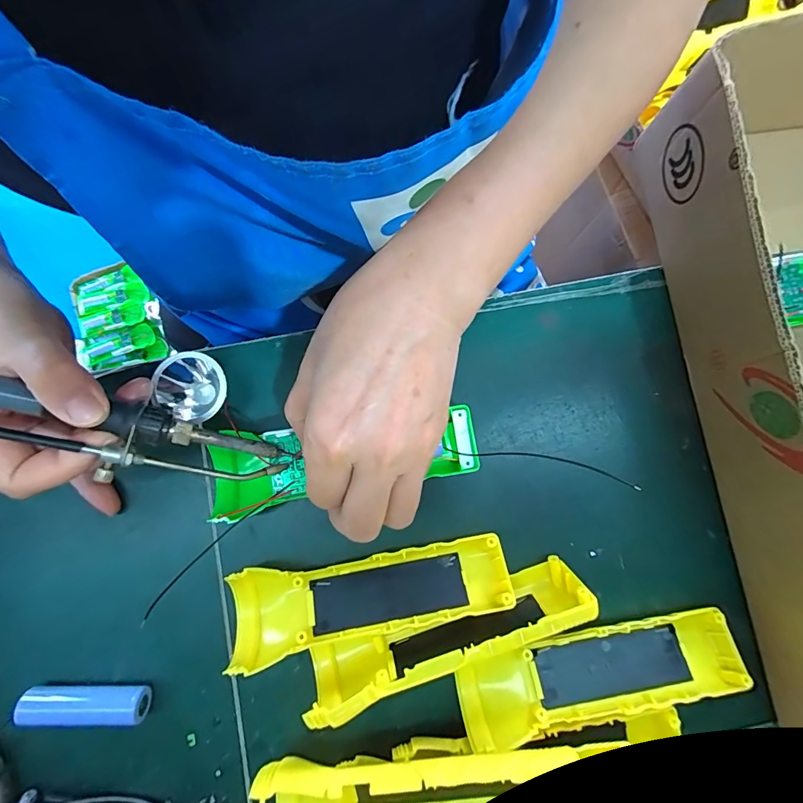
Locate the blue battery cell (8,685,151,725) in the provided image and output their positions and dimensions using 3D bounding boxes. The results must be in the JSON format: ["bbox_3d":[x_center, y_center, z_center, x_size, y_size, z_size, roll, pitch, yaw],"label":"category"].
[{"bbox_3d":[-0.179,0.171,0.237,0.066,0.020,0.016,1,80,0],"label":"blue battery cell"}]

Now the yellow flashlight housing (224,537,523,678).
[{"bbox_3d":[-0.021,0.113,0.243,0.169,0.030,0.048,-12,80,-3],"label":"yellow flashlight housing"}]

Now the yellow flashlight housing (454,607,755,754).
[{"bbox_3d":[0.115,0.157,0.243,0.162,0.025,0.043,-10,80,-2],"label":"yellow flashlight housing"}]

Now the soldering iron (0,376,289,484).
[{"bbox_3d":[-0.161,0.011,0.202,0.197,0.024,0.031,16,79,-21],"label":"soldering iron"}]

